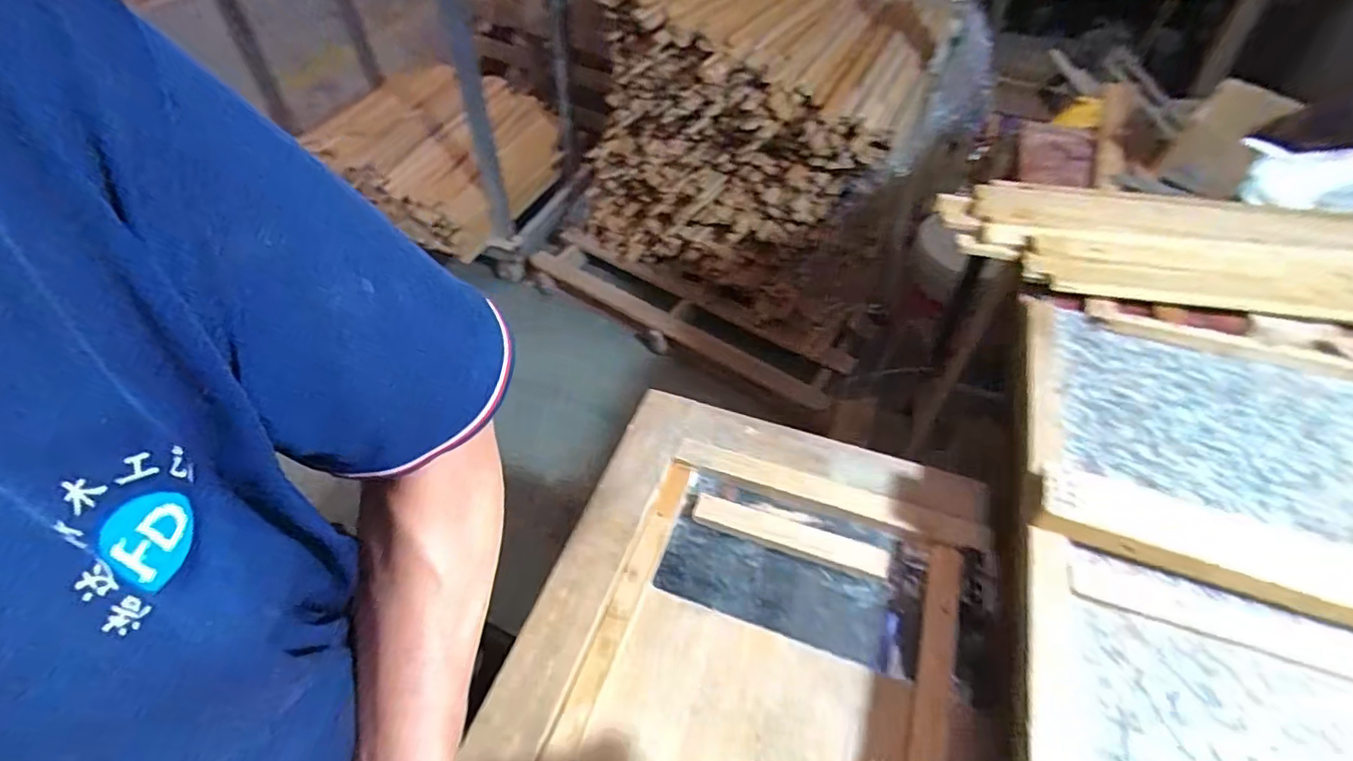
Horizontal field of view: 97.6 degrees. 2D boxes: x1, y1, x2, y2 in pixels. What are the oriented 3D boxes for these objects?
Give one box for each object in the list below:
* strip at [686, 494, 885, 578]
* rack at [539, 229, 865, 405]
[{"bbox_3d":[0.121,0.167,0.642,0.208,0.012,0.034,15,52,13],"label":"strip"},{"bbox_3d":[0.005,-0.218,1.880,1.113,0.077,0.207,29,56,23],"label":"rack"}]

